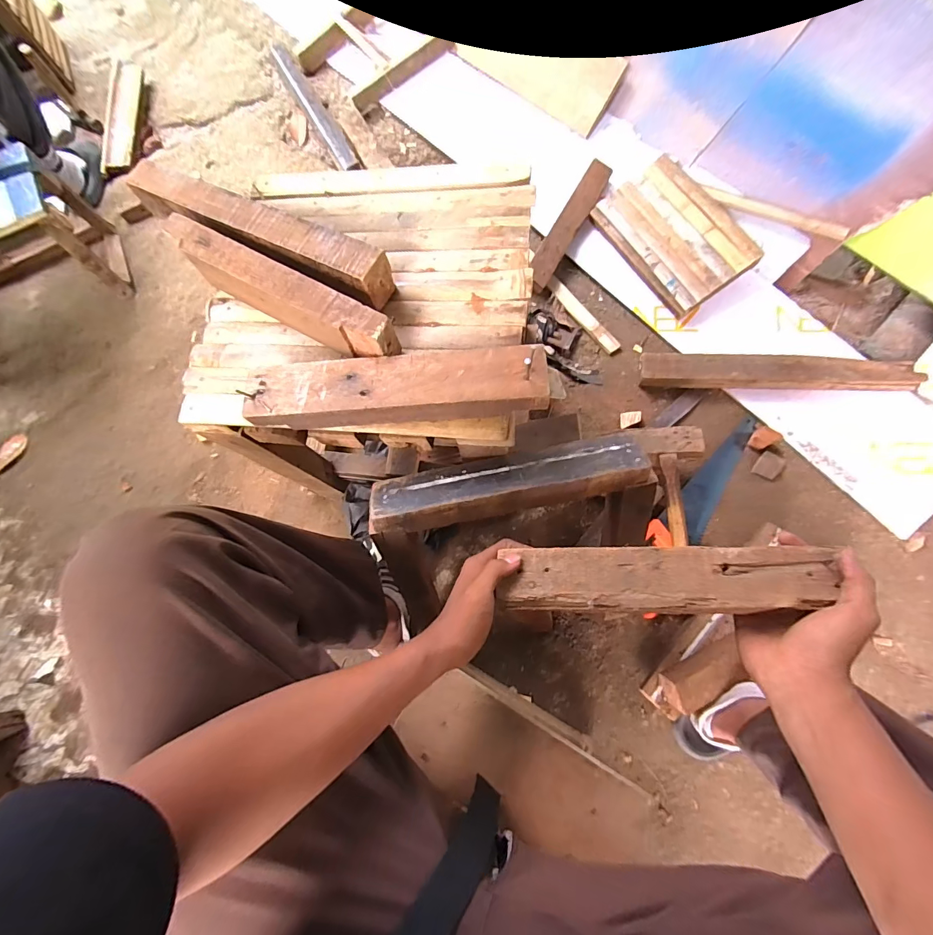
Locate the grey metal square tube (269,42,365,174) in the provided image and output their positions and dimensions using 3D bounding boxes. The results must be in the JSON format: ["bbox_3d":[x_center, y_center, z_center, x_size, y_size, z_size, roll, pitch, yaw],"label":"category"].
[{"bbox_3d":[-0.448,-1.054,1.234,0.061,0.050,0.616,-28,74,-5],"label":"grey metal square tube"}]

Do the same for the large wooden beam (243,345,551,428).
[{"bbox_3d":[-0.072,-0.079,0.427,0.300,0.041,0.067,-1,73,3],"label":"large wooden beam"}]

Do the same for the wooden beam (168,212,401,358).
[{"bbox_3d":[-0.210,-0.194,0.462,0.306,0.050,0.046,30,78,12],"label":"wooden beam"}]

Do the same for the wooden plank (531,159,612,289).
[{"bbox_3d":[0.229,-0.541,0.941,0.055,0.029,0.311,29,85,13],"label":"wooden plank"}]

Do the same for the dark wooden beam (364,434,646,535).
[{"bbox_3d":[0.044,0.015,0.462,0.296,0.027,0.063,-11,73,0],"label":"dark wooden beam"}]

